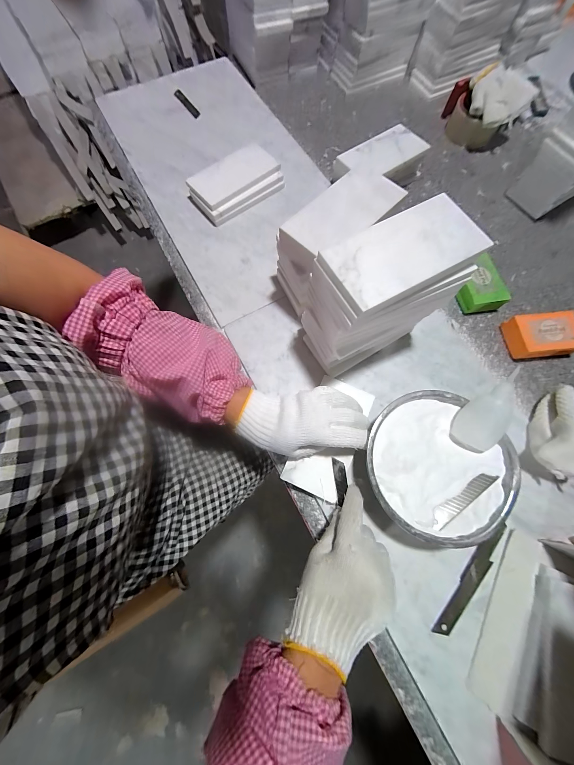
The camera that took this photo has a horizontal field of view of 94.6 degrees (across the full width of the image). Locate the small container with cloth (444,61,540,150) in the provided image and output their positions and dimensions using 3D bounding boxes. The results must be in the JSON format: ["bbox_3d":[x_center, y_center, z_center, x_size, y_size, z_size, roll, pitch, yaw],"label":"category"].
[{"bbox_3d":[0.377,-0.527,0.508,0.137,0.083,0.091,29,75,9],"label":"small container with cloth"}]

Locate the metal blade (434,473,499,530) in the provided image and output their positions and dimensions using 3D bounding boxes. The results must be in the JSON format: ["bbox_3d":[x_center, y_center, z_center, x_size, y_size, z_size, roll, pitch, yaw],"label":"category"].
[{"bbox_3d":[0.198,0.131,0.298,0.093,0.005,0.017,-32,75,-9],"label":"metal blade"}]

